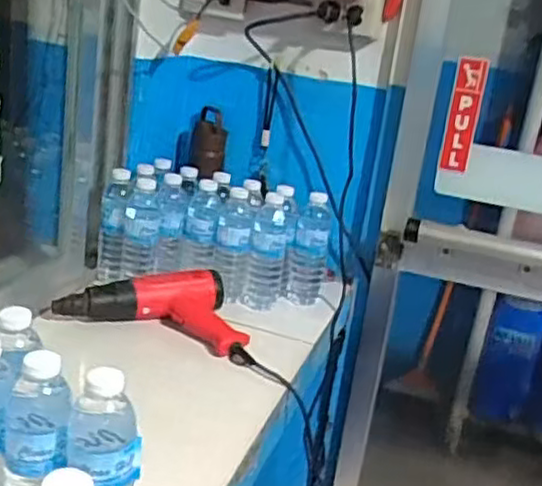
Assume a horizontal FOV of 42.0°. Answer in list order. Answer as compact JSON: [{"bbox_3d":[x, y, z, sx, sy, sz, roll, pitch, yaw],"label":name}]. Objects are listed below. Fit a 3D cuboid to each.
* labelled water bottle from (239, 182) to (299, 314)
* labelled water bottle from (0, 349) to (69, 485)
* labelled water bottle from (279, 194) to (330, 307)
[{"bbox_3d":[-0.002,0.012,1.242,0.058,0.200,0.075,16,21,22],"label":"labelled water bottle"},{"bbox_3d":[-0.217,0.182,0.654,0.058,0.170,0.058,2,20,-16],"label":"labelled water bottle"},{"bbox_3d":[0.067,0.012,1.290,0.070,0.195,0.060,11,20,8],"label":"labelled water bottle"}]

